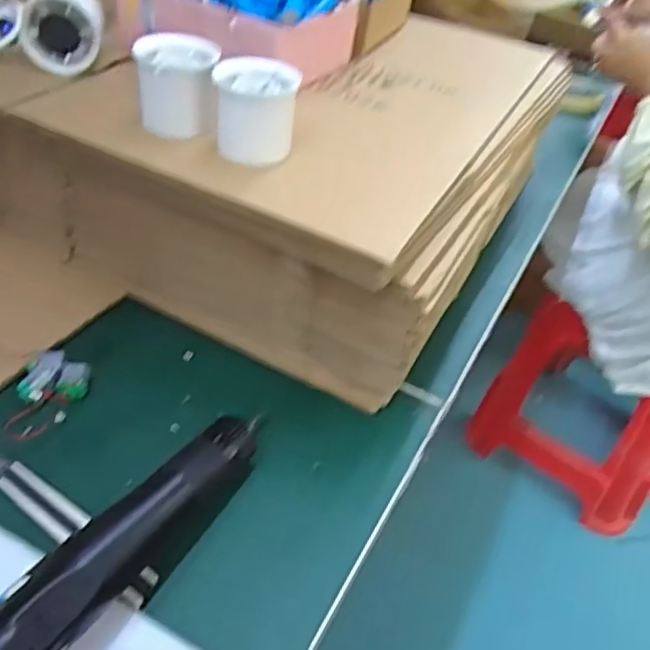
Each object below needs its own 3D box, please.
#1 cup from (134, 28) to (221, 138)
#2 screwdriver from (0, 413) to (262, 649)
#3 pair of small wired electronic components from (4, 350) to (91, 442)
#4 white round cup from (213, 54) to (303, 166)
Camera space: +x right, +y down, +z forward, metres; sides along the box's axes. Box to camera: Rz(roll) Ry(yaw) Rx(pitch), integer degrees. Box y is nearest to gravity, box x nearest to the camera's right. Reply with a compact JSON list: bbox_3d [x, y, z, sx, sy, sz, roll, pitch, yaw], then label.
[{"bbox_3d":[-0.103,-0.168,0.444,0.054,0.054,0.050,-3,42,-12],"label":"cup"},{"bbox_3d":[-0.103,0.107,0.343,0.032,0.042,0.200,23,44,18],"label":"screwdriver"},{"bbox_3d":[-0.193,0.047,0.442,0.045,0.017,0.073,3,39,0],"label":"pair of small wired electronic components"},{"bbox_3d":[-0.044,-0.145,0.428,0.052,0.059,0.049,4,41,-4],"label":"white round cup"}]

